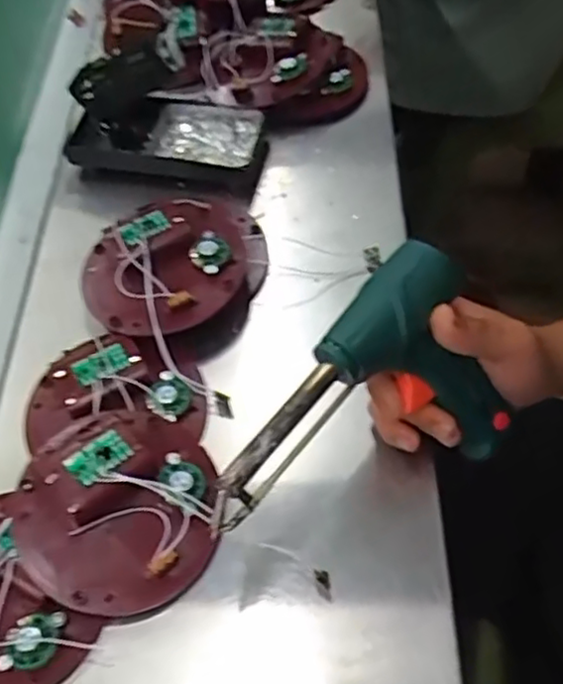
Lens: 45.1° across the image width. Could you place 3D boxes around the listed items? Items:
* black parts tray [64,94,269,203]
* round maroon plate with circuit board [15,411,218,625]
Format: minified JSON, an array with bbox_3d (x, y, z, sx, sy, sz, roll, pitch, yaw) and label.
[{"bbox_3d":[-0.101,-0.183,0.600,0.175,0.032,0.092,12,58,11],"label":"black parts tray"},{"bbox_3d":[-0.096,0.096,0.404,0.112,0.042,0.122,6,67,-14],"label":"round maroon plate with circuit board"}]

